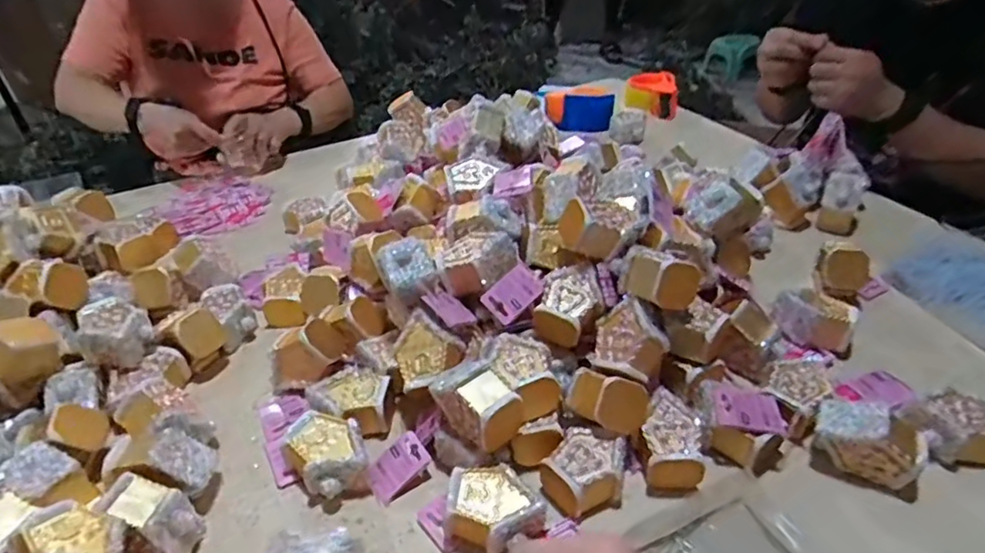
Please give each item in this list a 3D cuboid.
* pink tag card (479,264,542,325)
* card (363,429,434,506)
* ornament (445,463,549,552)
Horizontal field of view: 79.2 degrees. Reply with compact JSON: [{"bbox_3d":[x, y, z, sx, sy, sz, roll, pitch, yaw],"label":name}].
[{"bbox_3d":[0.022,0.019,0.642,0.059,0.008,0.043,-42,75,1],"label":"pink tag card"},{"bbox_3d":[-0.092,0.182,0.573,0.042,0.004,0.062,34,67,34],"label":"card"},{"bbox_3d":[0.002,0.203,0.515,0.086,0.045,0.066,12,40,18],"label":"ornament"}]

